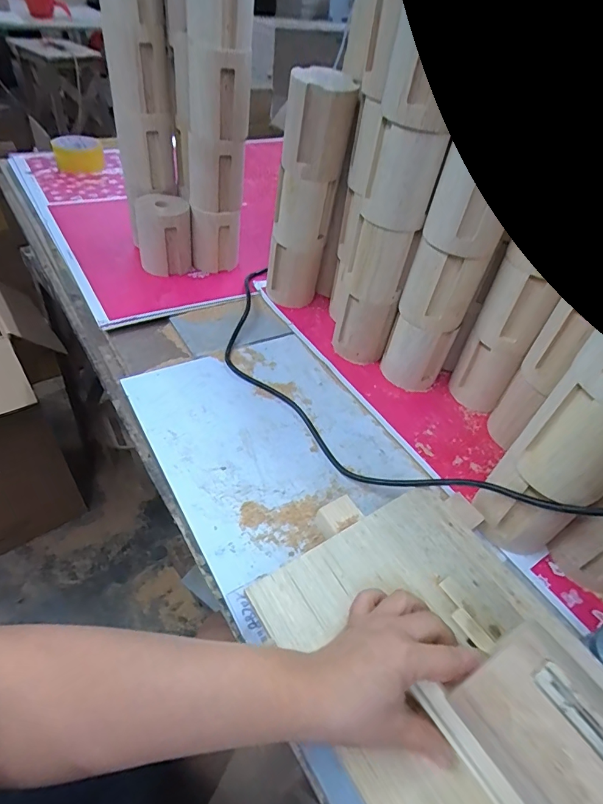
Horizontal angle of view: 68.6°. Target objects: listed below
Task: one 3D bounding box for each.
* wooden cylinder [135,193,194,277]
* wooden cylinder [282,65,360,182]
[{"bbox_3d":[-0.218,-0.266,0.703,0.084,0.109,0.073,-7,48,-15],"label":"wooden cylinder"},{"bbox_3d":[0.021,-0.349,0.553,0.085,0.104,0.089,7,46,-1],"label":"wooden cylinder"}]

